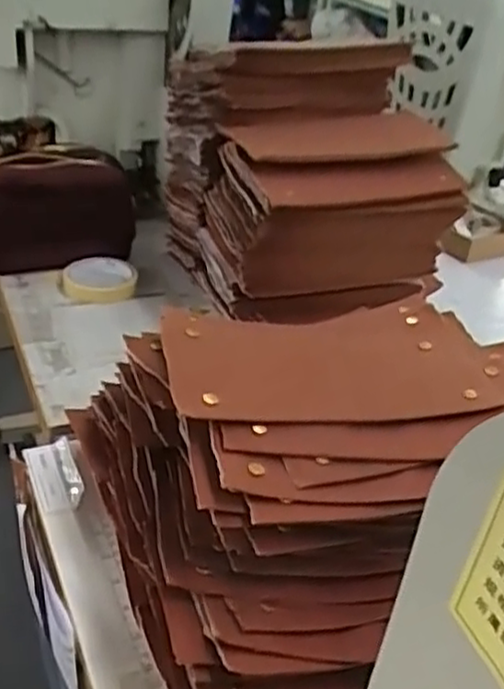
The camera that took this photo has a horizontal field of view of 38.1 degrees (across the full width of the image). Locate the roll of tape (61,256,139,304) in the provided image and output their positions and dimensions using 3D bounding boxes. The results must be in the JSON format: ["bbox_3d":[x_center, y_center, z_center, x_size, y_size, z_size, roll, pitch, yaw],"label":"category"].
[{"bbox_3d":[-0.190,-0.081,0.919,0.088,0.026,0.088,5,32,-3],"label":"roll of tape"}]

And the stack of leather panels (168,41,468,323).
[{"bbox_3d":[0.072,-0.199,0.876,0.281,0.257,0.242,-9,35,-23],"label":"stack of leather panels"}]

